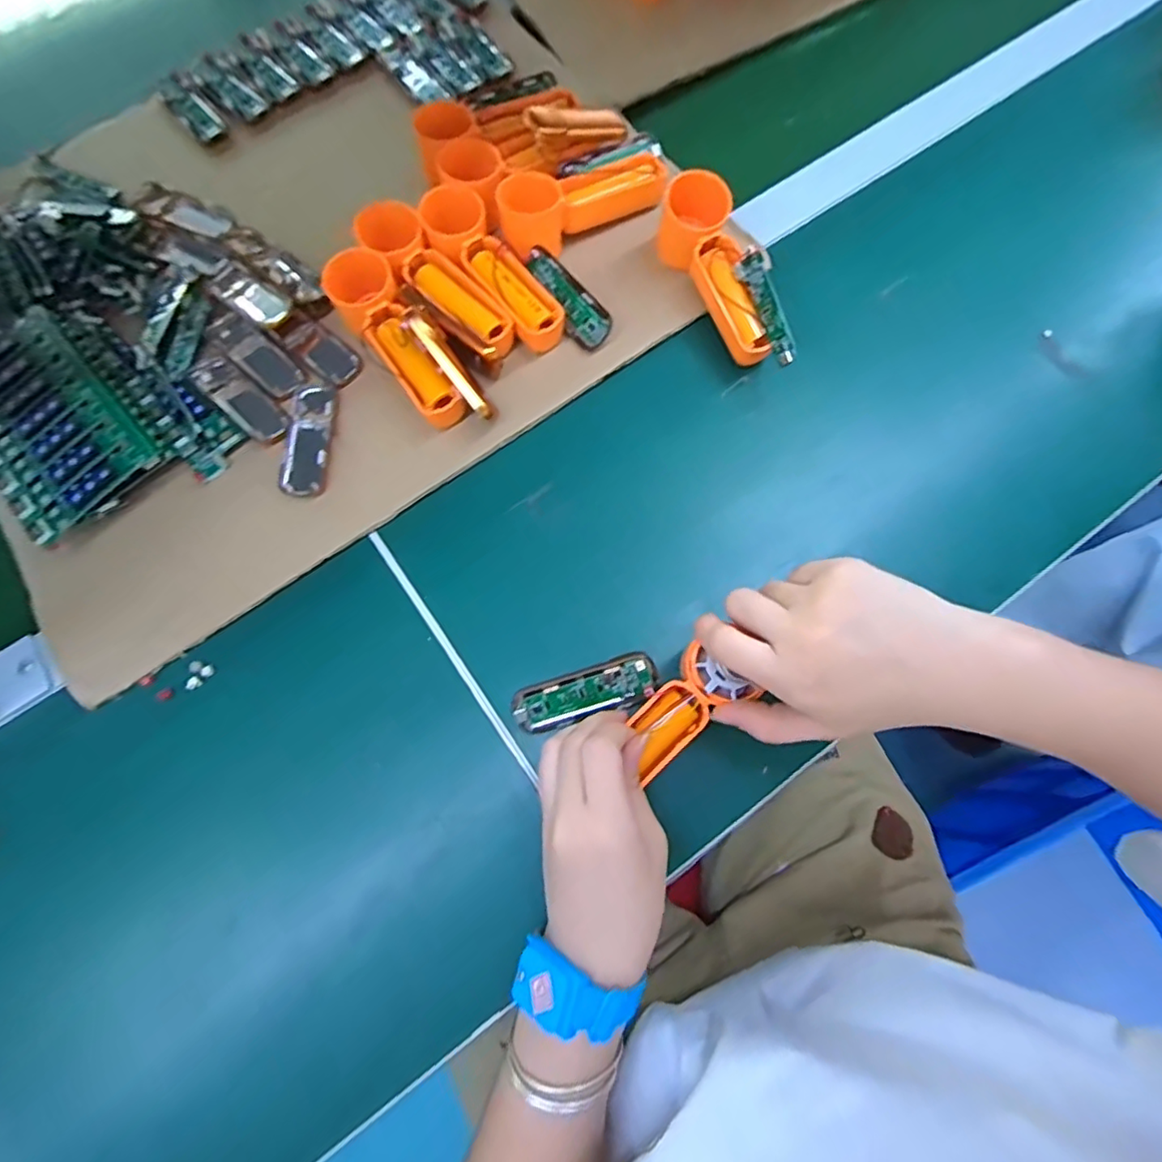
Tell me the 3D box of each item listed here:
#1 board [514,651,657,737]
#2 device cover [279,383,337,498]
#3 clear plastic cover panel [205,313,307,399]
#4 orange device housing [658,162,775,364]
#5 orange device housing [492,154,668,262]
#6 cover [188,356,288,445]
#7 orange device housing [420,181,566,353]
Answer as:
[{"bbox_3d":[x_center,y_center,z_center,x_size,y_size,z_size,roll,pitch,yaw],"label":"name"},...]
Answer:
[{"bbox_3d":[0.003,0.065,0.338,0.083,0.006,0.031,-20,106,4],"label":"board"},{"bbox_3d":[-0.182,-0.096,0.391,0.029,0.005,0.083,1,73,2],"label":"device cover"},{"bbox_3d":[-0.227,-0.159,0.415,0.086,0.005,0.028,42,79,13],"label":"clear plastic cover panel"},{"bbox_3d":[0.092,-0.210,0.410,0.048,0.044,0.133,-22,88,-5],"label":"orange device housing"},{"bbox_3d":[0.001,-0.275,0.423,0.131,0.041,0.040,-32,75,-8],"label":"orange device housing"},{"bbox_3d":[-0.231,-0.125,0.400,0.085,0.006,0.026,41,79,12],"label":"cover"},{"bbox_3d":[-0.061,-0.211,0.404,0.045,0.038,0.127,-36,76,-9],"label":"orange device housing"}]

